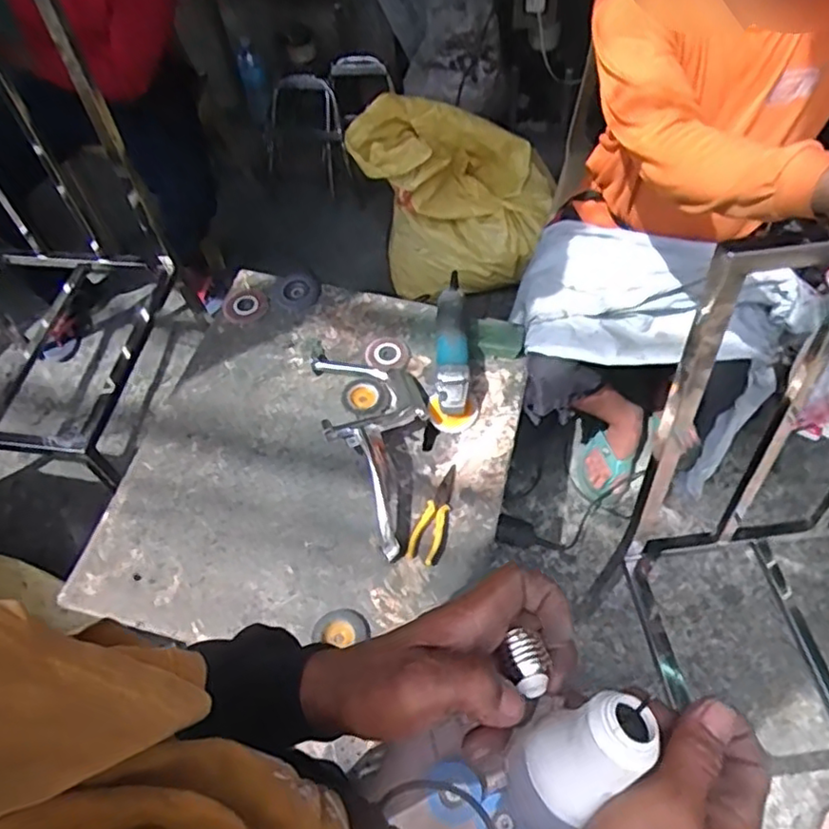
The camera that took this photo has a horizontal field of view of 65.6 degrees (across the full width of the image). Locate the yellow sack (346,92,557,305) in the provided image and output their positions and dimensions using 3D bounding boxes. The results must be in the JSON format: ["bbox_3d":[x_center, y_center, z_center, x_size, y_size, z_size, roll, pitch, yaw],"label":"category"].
[{"bbox_3d":[0.083,-0.539,1.677,0.449,0.433,0.262,-4,59,2],"label":"yellow sack"}]

